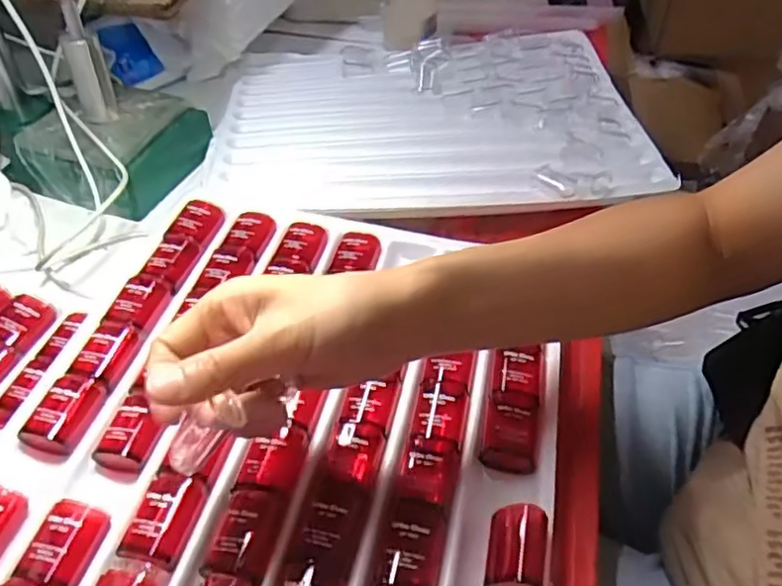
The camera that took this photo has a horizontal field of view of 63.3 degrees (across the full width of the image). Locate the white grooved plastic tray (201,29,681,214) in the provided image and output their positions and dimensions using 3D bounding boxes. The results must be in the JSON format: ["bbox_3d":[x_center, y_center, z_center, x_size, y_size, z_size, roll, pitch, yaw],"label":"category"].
[{"bbox_3d":[0.033,-0.176,0.616,0.386,0.033,0.297,-1,45,-5],"label":"white grooved plastic tray"}]

